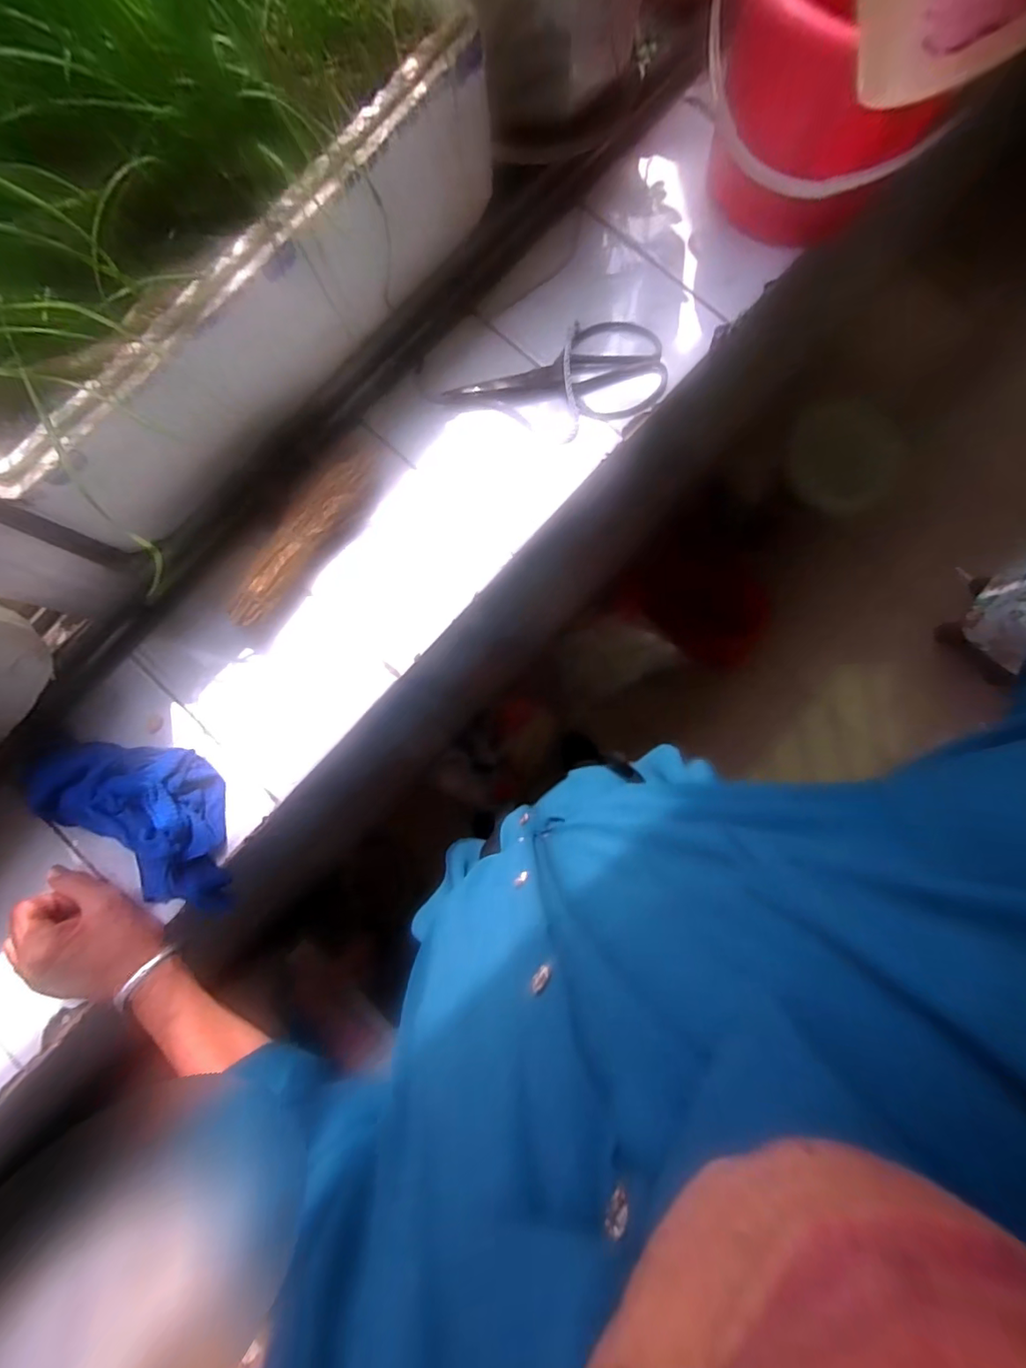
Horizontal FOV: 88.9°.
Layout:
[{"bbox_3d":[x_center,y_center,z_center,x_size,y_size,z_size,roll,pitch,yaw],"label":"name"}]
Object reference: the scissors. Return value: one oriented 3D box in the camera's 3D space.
[{"bbox_3d":[0.042,-0.294,0.488,0.202,0.014,0.085,0,85,1],"label":"scissors"}]

